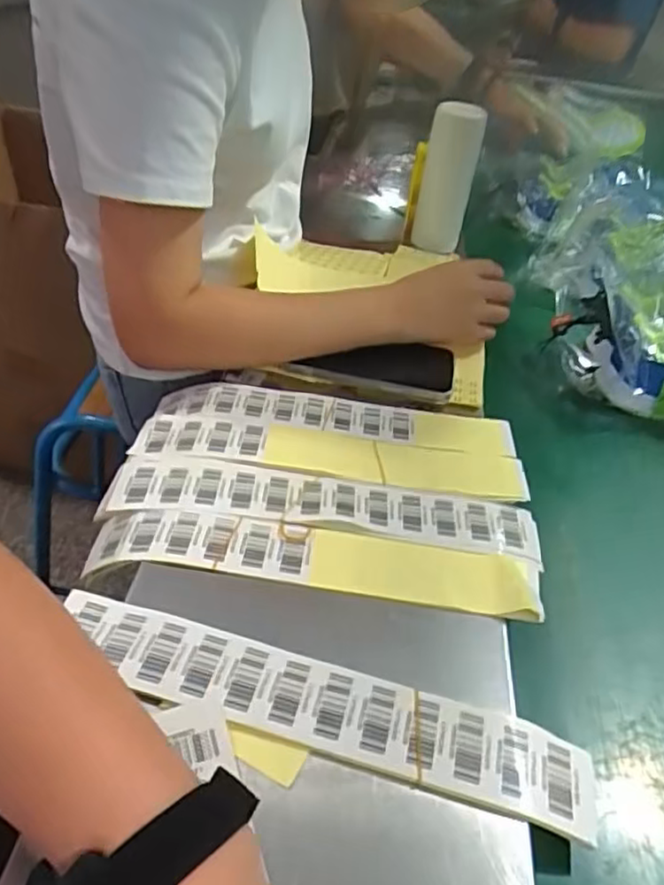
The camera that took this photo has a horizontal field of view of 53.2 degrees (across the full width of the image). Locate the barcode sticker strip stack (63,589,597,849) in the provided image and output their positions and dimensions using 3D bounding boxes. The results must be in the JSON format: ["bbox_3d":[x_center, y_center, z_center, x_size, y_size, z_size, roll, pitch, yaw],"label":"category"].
[{"bbox_3d":[-0.006,0.147,0.367,0.303,0.009,0.050,15,41,6],"label":"barcode sticker strip stack"}]

